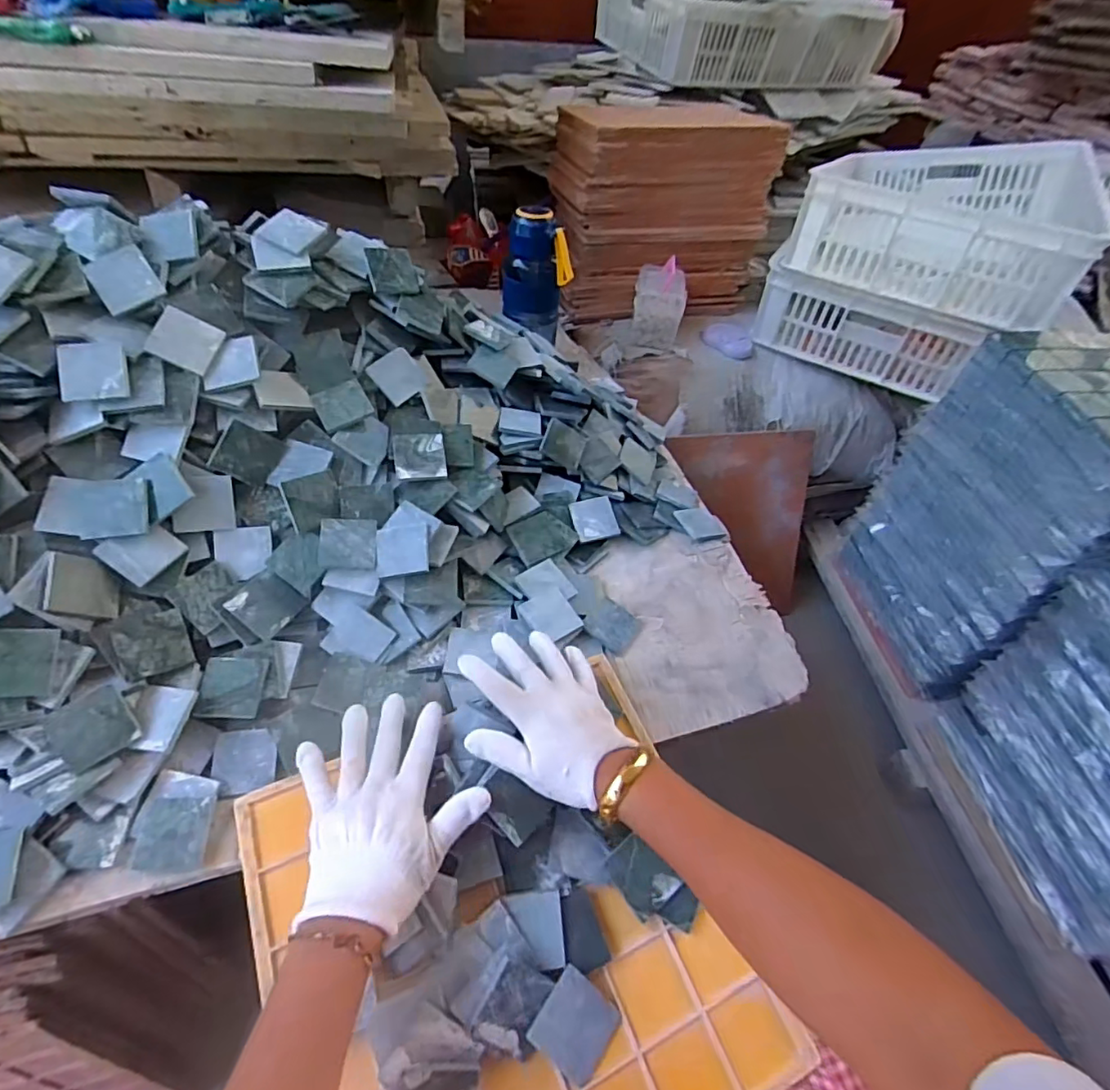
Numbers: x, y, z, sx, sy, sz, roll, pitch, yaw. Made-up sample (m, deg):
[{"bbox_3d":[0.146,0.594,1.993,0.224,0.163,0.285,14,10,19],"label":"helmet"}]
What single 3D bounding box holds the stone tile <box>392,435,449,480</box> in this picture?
[{"bbox_3d":[-0.139,-0.092,0.595,0.051,0.005,0.051,-6,71,-12],"label":"stone tile"}]

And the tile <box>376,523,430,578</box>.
[{"bbox_3d":[-0.147,0.005,0.553,0.053,0.007,0.048,-9,78,11],"label":"tile"}]

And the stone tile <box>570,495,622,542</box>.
[{"bbox_3d":[0.047,-0.031,0.676,0.050,0.005,0.050,-14,81,-6],"label":"stone tile"}]

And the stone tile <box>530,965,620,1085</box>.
[{"bbox_3d":[0.015,0.322,0.385,0.052,0.005,0.047,44,59,0],"label":"stone tile"}]

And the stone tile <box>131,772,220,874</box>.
[{"bbox_3d":[-0.304,0.219,0.460,0.057,0.010,0.069,2,61,-2],"label":"stone tile"}]

